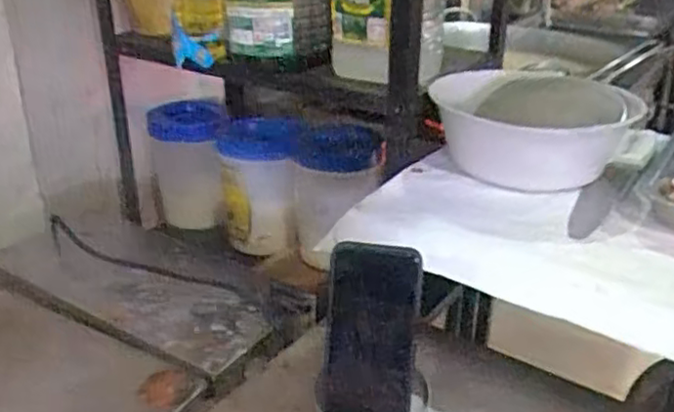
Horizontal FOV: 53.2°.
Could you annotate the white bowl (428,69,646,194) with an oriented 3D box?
[{"bbox_3d":[0.263,-0.119,0.943,0.241,0.082,0.256,0,25,0],"label":"white bowl"}]

